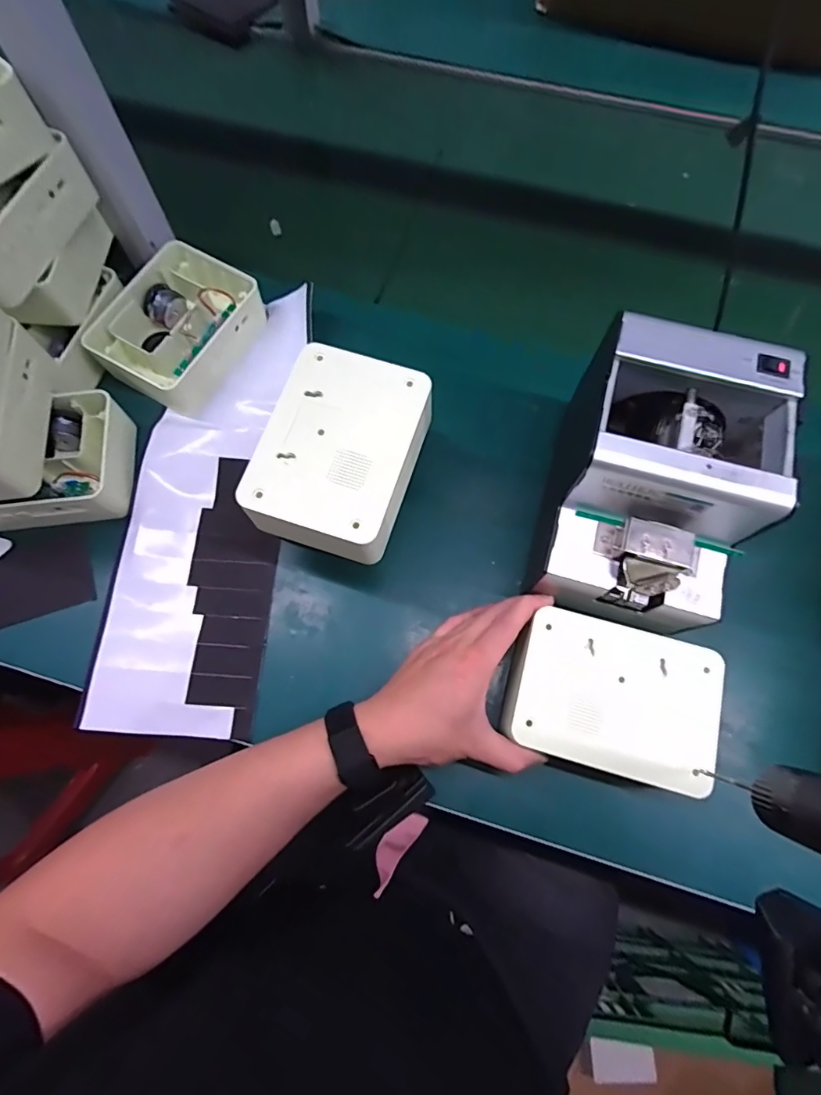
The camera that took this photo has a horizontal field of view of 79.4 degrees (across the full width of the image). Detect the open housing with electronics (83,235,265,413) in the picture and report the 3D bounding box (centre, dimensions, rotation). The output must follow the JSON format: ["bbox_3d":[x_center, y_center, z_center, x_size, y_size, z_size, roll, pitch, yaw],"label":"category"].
[{"bbox_3d":[-0.224,-0.211,0.482,0.112,0.050,0.147,30,74,10],"label":"open housing with electronics"}]

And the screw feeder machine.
[{"bbox_3d":[0.182,-0.046,0.362,0.126,0.115,0.178,12,72,4],"label":"screw feeder machine"}]

